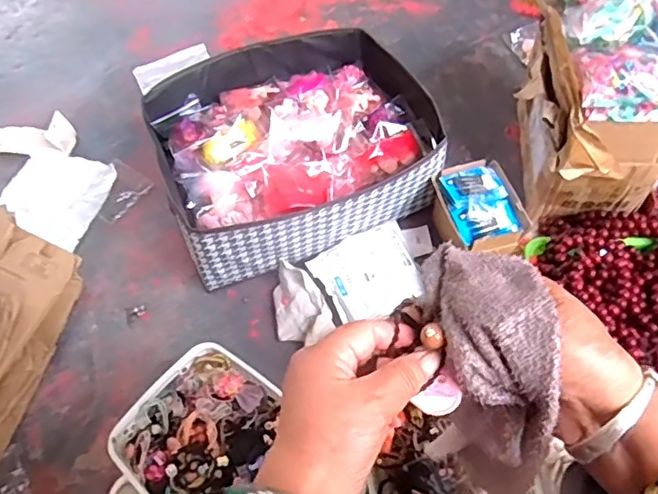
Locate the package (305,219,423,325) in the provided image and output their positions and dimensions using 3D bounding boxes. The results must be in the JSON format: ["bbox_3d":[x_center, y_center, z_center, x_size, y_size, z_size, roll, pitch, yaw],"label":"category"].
[{"bbox_3d":[0.067,0.039,0.904,0.158,0.019,0.137,-26,60,-12],"label":"package"}]

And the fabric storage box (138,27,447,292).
[{"bbox_3d":[-0.055,-0.166,0.952,0.411,0.139,0.365,-20,60,-7],"label":"fabric storage box"}]

